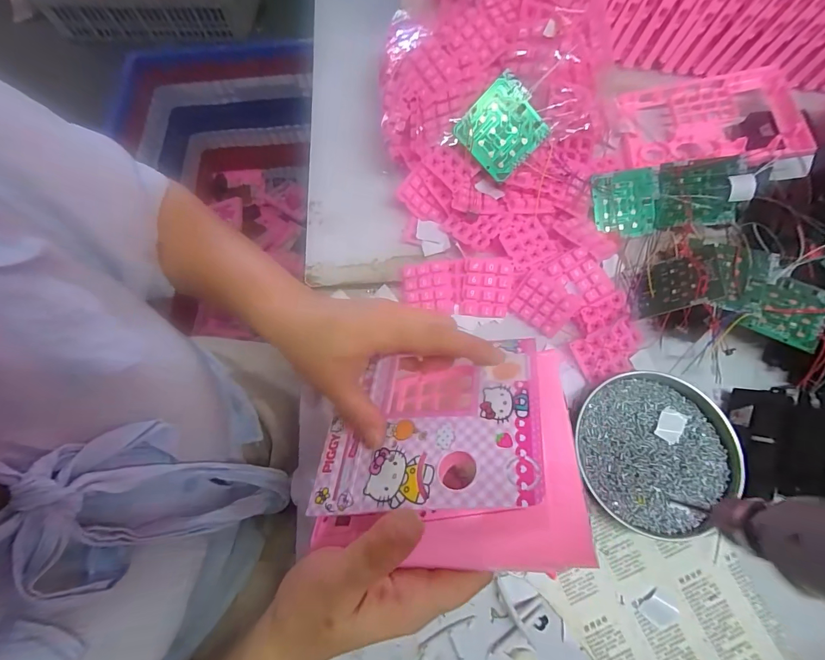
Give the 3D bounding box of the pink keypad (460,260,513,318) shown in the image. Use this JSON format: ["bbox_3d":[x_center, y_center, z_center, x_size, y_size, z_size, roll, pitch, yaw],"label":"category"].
[{"bbox_3d":[0.076,-0.042,0.379,0.048,0.007,0.059,7,97,2],"label":"pink keypad"}]

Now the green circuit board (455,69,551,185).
[{"bbox_3d":[0.089,-0.199,0.367,0.070,0.006,0.072,44,106,-8],"label":"green circuit board"}]

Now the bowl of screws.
[{"bbox_3d":[0.217,0.108,0.333,0.131,0.019,0.132,0,71,2],"label":"bowl of screws"}]

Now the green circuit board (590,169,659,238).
[{"bbox_3d":[0.229,-0.137,0.402,0.071,0.005,0.068,-4,96,-4],"label":"green circuit board"}]

